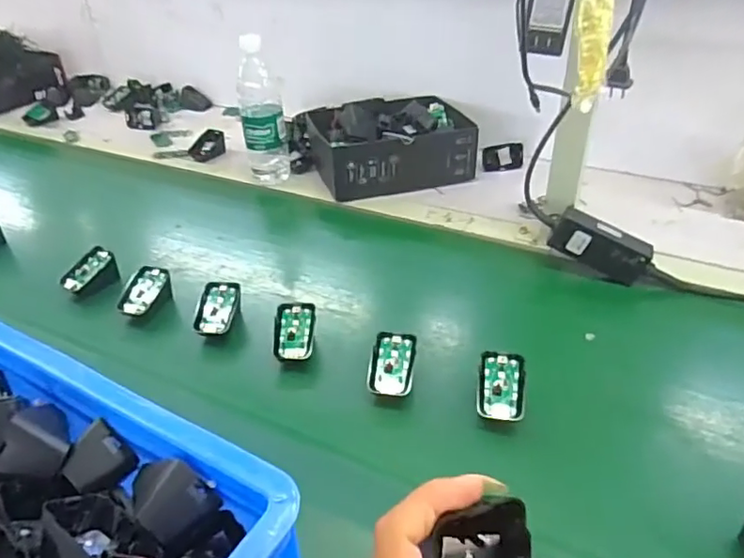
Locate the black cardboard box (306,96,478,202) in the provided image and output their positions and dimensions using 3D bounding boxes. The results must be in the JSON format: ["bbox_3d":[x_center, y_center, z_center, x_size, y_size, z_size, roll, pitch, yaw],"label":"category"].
[{"bbox_3d":[0.033,-0.229,0.948,0.239,0.090,0.183,-12,38,-12],"label":"black cardboard box"}]

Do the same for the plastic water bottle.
[{"bbox_3d":[-0.173,-0.258,0.895,0.067,0.220,0.057,-8,37,-7],"label":"plastic water bottle"}]

